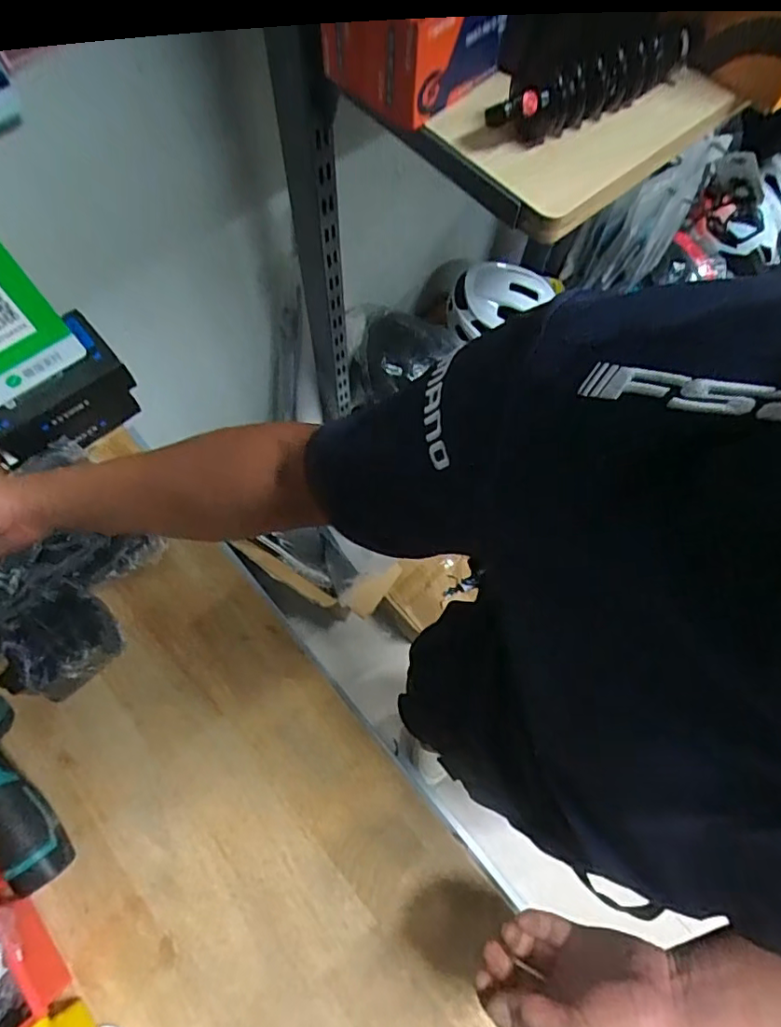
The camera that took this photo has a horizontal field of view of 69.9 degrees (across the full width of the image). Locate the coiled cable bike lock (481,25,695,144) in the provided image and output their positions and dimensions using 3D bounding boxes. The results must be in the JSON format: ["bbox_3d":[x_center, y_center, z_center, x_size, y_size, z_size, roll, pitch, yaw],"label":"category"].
[{"bbox_3d":[0.163,-0.347,0.449,0.176,0.041,0.047,-21,70,-11],"label":"coiled cable bike lock"}]

